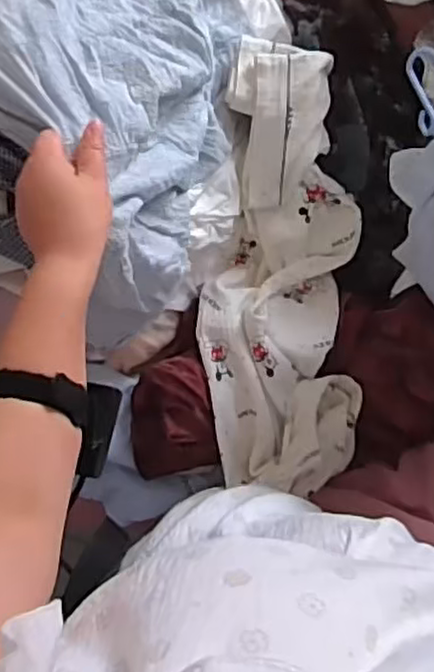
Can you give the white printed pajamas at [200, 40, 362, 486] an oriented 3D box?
[{"bbox_3d":[0.078,-0.077,0.831,0.183,0.097,0.493,1,87,-3],"label":"white printed pajamas"}]

